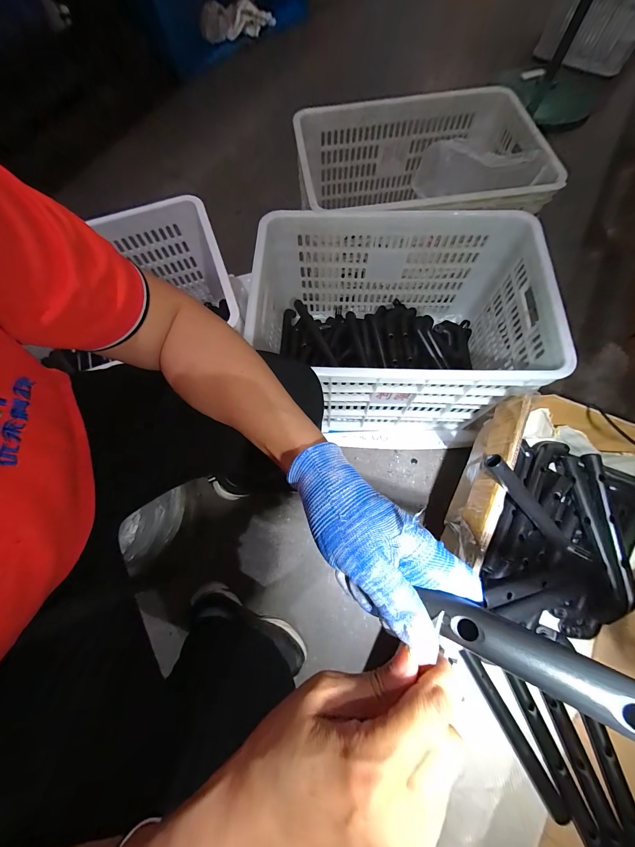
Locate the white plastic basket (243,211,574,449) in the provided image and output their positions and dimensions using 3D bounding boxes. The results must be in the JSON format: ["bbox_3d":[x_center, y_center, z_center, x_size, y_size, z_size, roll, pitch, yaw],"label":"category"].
[{"bbox_3d":[0.146,-0.200,0.673,0.551,0.291,0.382,4,71,4],"label":"white plastic basket"}]

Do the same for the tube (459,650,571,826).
[{"bbox_3d":[0.281,0.444,0.435,0.024,0.022,0.207,-26,72,-7],"label":"tube"}]

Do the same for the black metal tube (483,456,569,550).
[{"bbox_3d":[0.316,0.121,0.445,0.231,0.020,0.024,42,75,-21],"label":"black metal tube"}]

